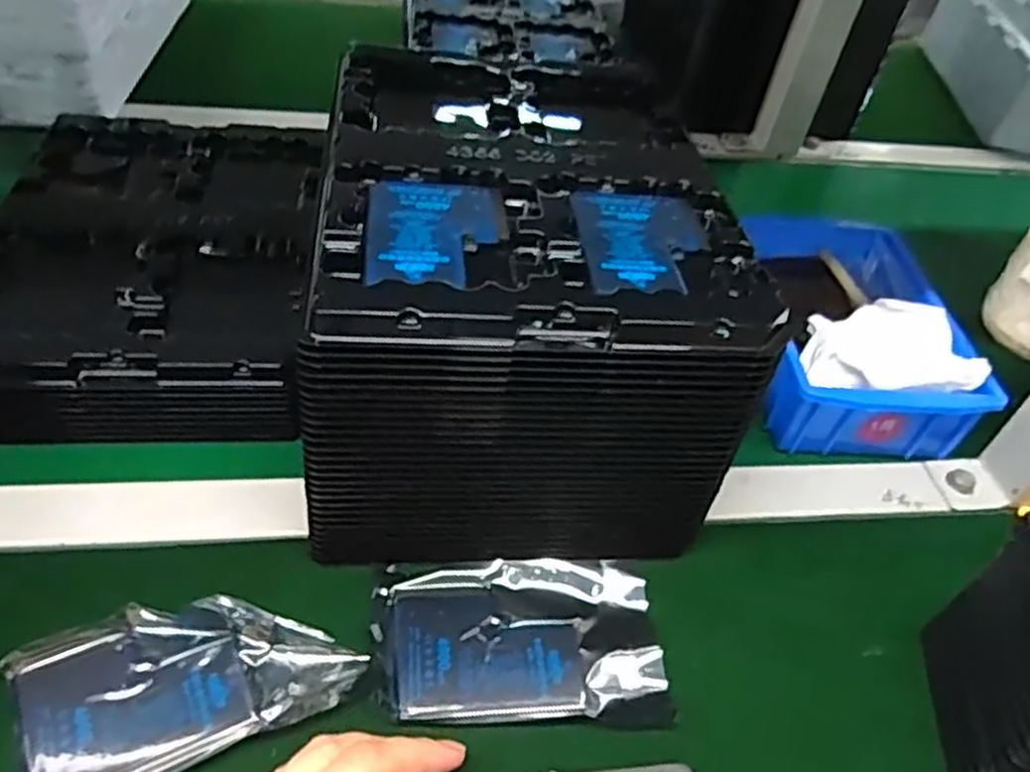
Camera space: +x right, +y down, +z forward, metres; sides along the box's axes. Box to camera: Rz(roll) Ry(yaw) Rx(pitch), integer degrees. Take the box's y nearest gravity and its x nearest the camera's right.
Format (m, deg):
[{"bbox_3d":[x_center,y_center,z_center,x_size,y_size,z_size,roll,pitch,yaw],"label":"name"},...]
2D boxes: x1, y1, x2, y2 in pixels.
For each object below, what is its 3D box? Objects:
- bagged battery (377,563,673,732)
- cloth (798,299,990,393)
[{"bbox_3d":[0.002,0.126,0.397,0.142,0.006,0.084,3,45,-7],"label":"bagged battery"},{"bbox_3d":[0.244,-0.028,0.531,0.105,0.039,0.108,1,45,-9],"label":"cloth"}]

